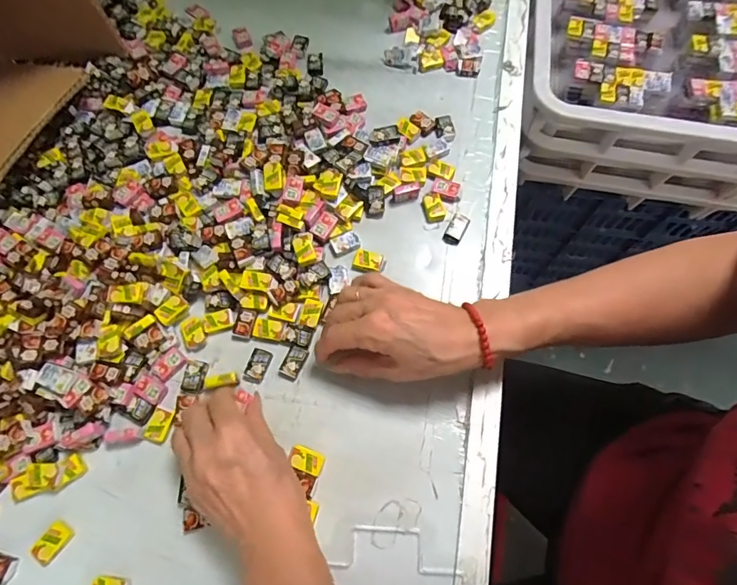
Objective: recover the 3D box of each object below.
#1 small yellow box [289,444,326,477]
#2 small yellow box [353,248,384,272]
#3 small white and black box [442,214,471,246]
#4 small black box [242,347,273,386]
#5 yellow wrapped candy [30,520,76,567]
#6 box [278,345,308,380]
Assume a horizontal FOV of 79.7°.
[{"bbox_3d":[-0.049,0.133,0.352,0.027,0.006,0.017,19,72,7],"label":"small yellow box"},{"bbox_3d":[-0.001,-0.029,0.403,0.027,0.008,0.018,22,73,8],"label":"small yellow box"},{"bbox_3d":[0.082,-0.059,0.414,0.016,0.008,0.031,29,74,10],"label":"small white and black box"},{"bbox_3d":[-0.095,0.063,0.378,0.018,0.007,0.028,18,72,7],"label":"small black box"},{"bbox_3d":[-0.237,0.187,0.330,0.018,0.006,0.028,34,75,12],"label":"yellow wrapped candy"},{"bbox_3d":[-0.064,0.059,0.378,0.017,0.007,0.027,26,73,9],"label":"box"}]

